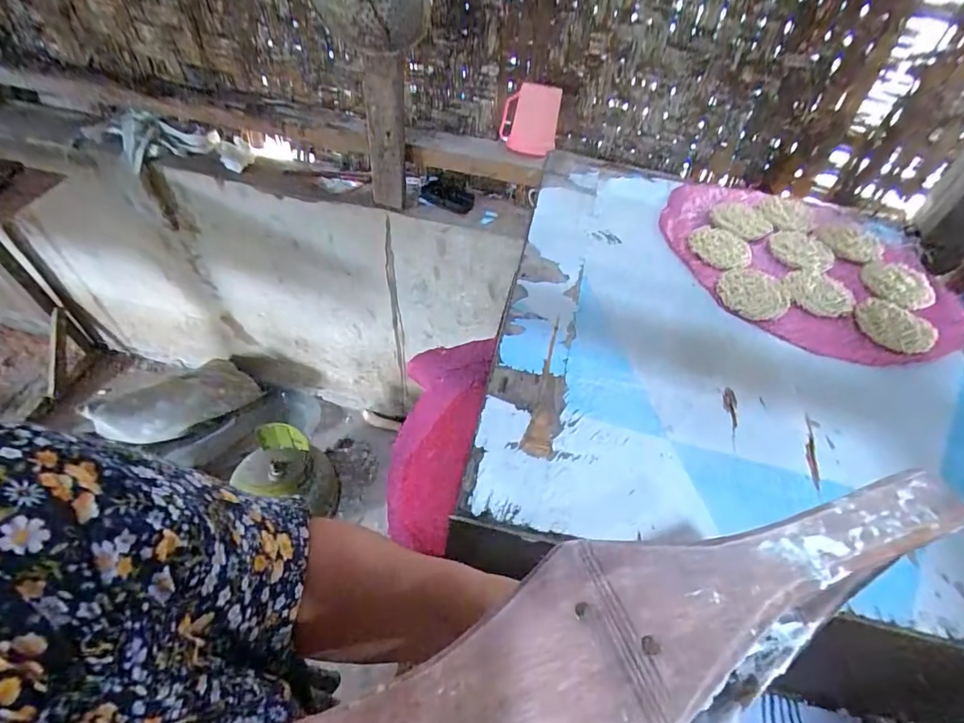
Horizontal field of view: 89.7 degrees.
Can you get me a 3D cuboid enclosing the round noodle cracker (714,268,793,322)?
[{"bbox_3d":[0.316,-0.080,0.566,0.077,0.007,0.086,32,56,18],"label":"round noodle cracker"}]

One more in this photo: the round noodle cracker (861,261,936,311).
[{"bbox_3d":[0.516,-0.097,0.600,0.081,0.005,0.096,35,57,20],"label":"round noodle cracker"}]

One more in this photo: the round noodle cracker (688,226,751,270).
[{"bbox_3d":[0.302,-0.145,0.616,0.076,0.008,0.077,3,52,-3],"label":"round noodle cracker"}]

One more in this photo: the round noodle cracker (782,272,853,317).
[{"bbox_3d":[0.398,-0.081,0.573,0.078,0.007,0.073,3,52,-3],"label":"round noodle cracker"}]

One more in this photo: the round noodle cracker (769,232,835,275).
[{"bbox_3d":[0.414,-0.143,0.627,0.084,0.006,0.077,3,52,-3],"label":"round noodle cracker"}]

